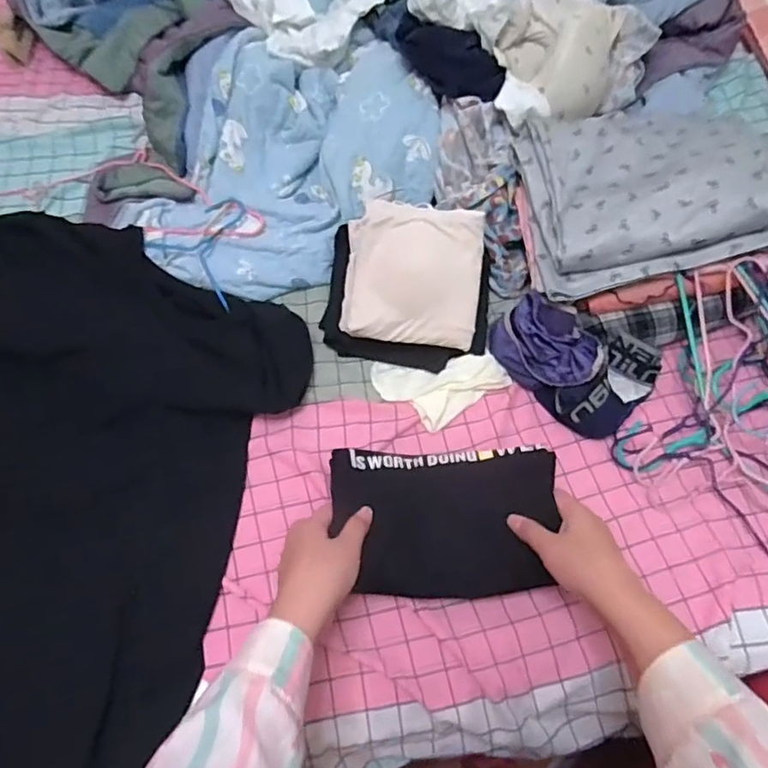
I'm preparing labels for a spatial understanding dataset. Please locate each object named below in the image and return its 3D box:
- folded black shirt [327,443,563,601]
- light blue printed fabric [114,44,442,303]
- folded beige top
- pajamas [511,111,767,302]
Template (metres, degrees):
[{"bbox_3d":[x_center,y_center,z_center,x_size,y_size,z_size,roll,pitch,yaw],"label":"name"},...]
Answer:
[{"bbox_3d":[0.062,0.141,0.594,0.227,0.043,0.148,2,63,0],"label":"folded black shirt"},{"bbox_3d":[-0.124,-0.298,0.781,0.355,0.116,0.387,0,62,-1],"label":"light blue printed fabric"},{"bbox_3d":[0.036,-0.134,0.689,0.163,0.029,0.164,8,87,4],"label":"folded beige top"},{"bbox_3d":[0.309,-0.245,0.698,0.278,0.075,0.237,-16,61,12],"label":"pajamas"}]

